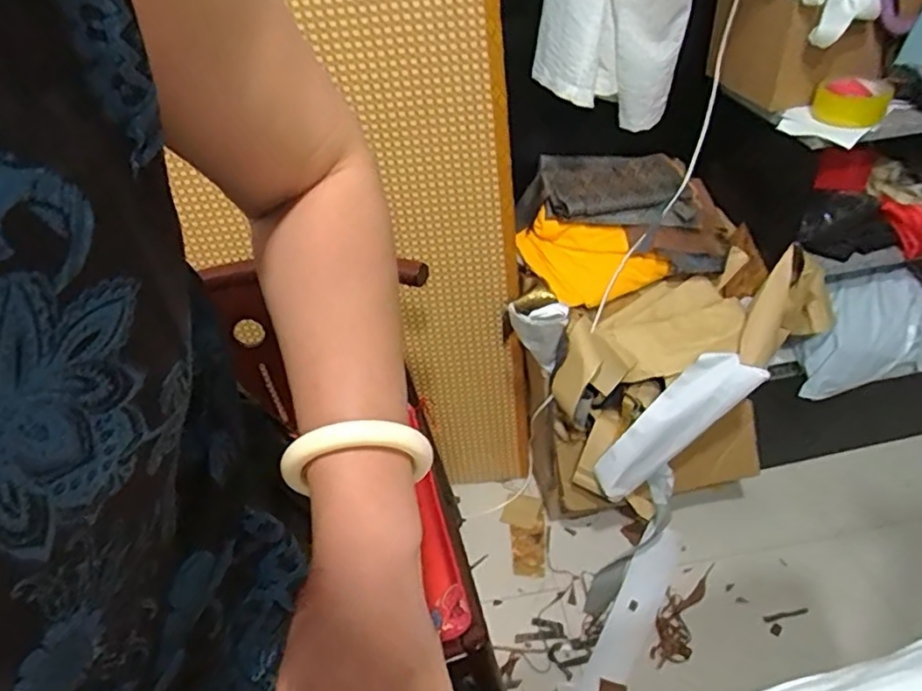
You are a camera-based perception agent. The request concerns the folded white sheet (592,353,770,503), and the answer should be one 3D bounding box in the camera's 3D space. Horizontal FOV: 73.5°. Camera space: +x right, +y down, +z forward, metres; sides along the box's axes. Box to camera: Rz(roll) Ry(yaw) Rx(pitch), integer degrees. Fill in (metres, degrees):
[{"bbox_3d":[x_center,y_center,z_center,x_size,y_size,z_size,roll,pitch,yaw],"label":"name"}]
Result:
[{"bbox_3d":[0.364,0.145,1.089,0.110,0.342,0.032,31,27,-6],"label":"folded white sheet"}]

